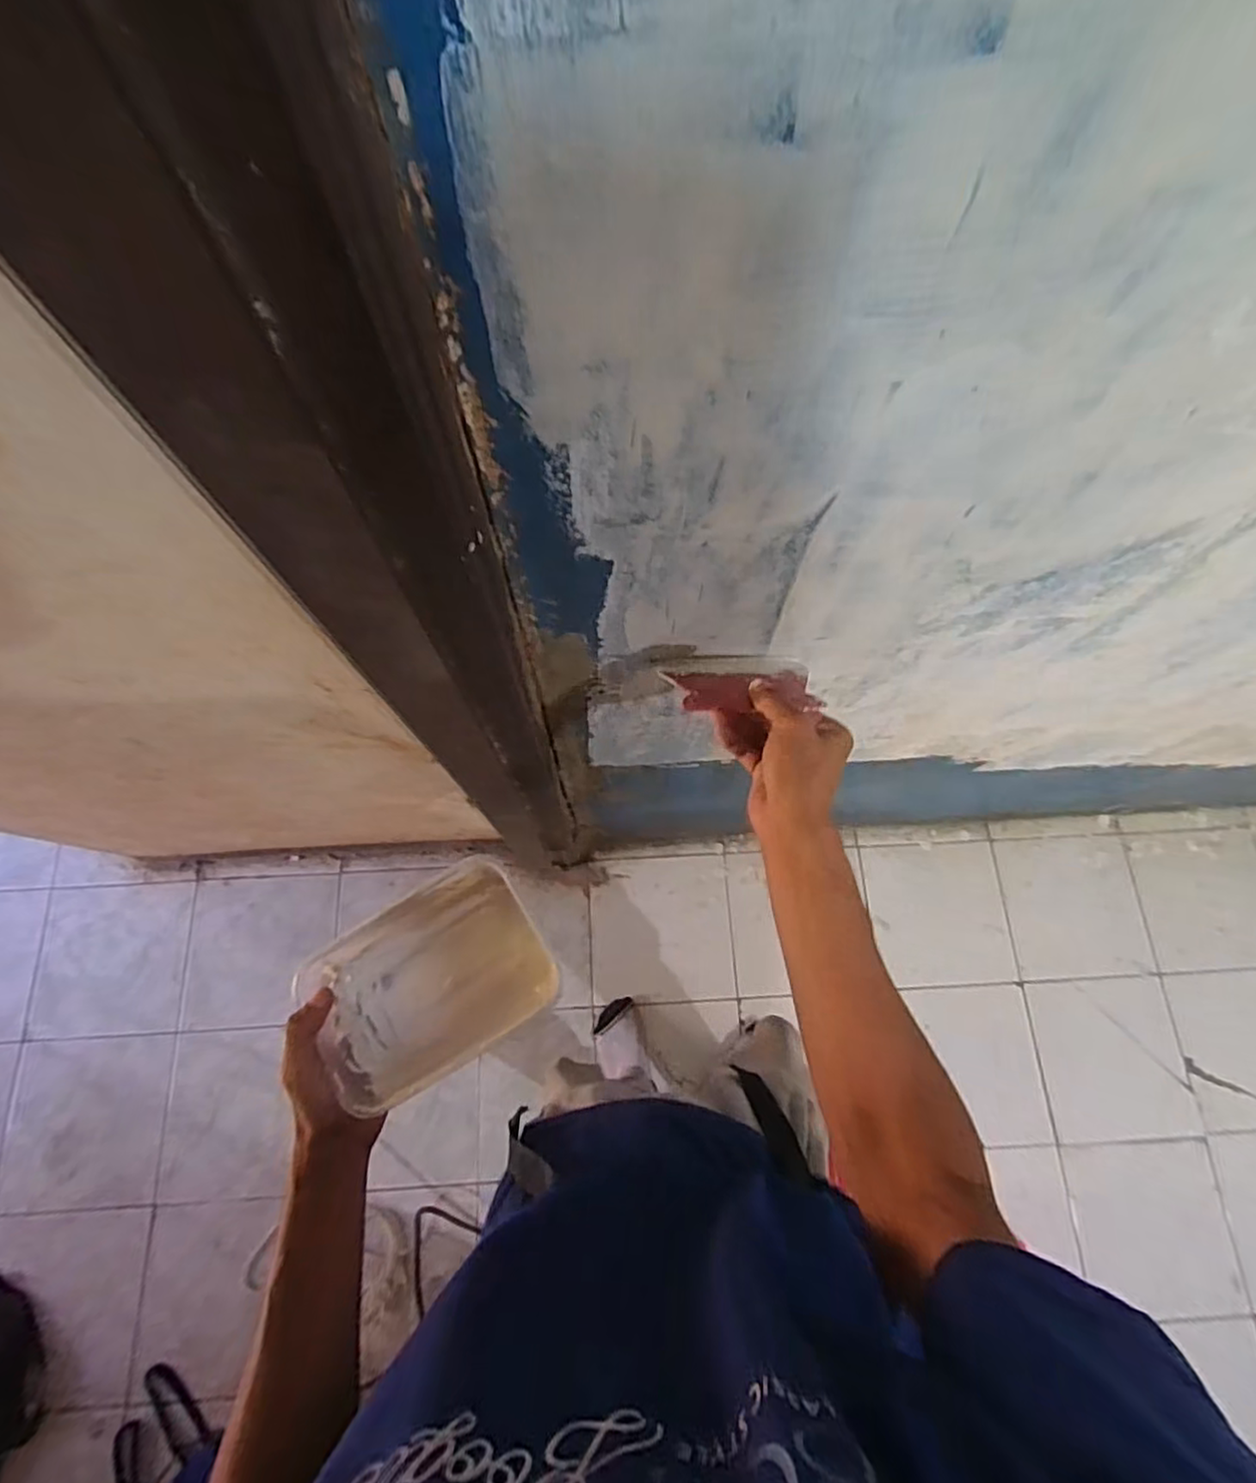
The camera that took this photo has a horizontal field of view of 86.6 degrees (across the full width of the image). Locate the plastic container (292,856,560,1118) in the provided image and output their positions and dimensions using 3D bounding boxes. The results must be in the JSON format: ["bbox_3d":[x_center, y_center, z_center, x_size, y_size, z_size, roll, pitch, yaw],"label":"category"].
[{"bbox_3d":[-0.140,0.174,0.485,0.159,0.059,0.115,-31,76,-10],"label":"plastic container"}]

